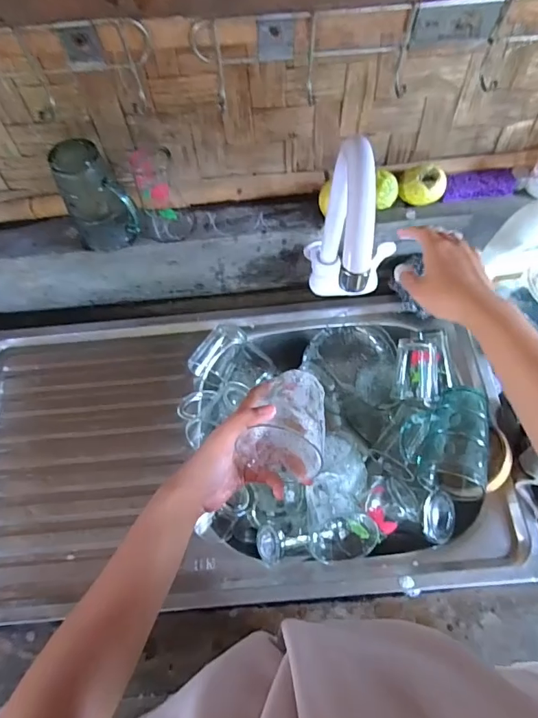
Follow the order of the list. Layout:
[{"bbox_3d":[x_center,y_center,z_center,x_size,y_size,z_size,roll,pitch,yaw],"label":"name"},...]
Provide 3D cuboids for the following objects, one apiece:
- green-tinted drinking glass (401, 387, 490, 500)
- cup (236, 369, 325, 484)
[{"bbox_3d":[0.218,0.097,0.554,0.088,0.080,0.132,13,68,8],"label":"green-tinted drinking glass"},{"bbox_3d":[0.019,0.067,0.420,0.077,0.088,0.078,25,36,4],"label":"cup"}]

